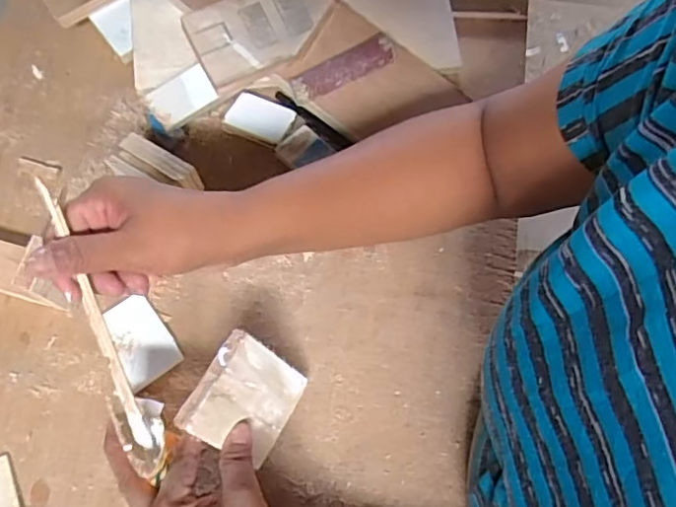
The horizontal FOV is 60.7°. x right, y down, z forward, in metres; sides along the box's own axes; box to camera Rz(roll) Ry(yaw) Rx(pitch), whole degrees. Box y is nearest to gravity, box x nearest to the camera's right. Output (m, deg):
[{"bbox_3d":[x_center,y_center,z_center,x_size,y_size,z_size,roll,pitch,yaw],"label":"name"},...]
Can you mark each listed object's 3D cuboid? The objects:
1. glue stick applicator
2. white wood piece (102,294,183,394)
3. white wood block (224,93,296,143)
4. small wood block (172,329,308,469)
[{"bbox_3d":[-0.145,0.042,0.349,0.009,0.008,0.180,-15,111,-8],"label":"glue stick applicator"},{"bbox_3d":[-0.161,0.069,0.468,0.043,0.006,0.070,-33,73,-14],"label":"white wood piece"},{"bbox_3d":[-0.072,-0.125,0.538,0.057,0.016,0.037,21,69,6],"label":"white wood block"},{"bbox_3d":[-0.065,0.107,0.421,0.013,0.078,0.076,10,61,47],"label":"small wood block"}]

